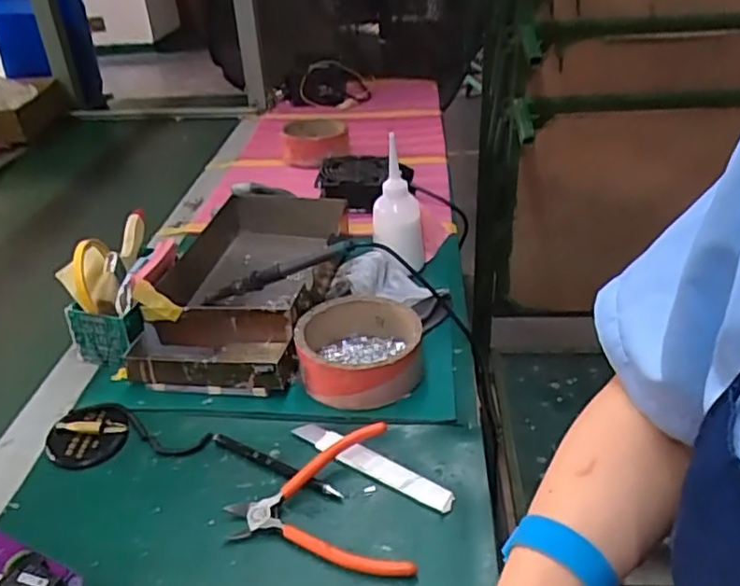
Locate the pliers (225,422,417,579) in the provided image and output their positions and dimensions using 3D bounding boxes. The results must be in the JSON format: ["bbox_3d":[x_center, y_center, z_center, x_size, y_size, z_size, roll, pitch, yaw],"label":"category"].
[{"bbox_3d":[-0.042,0.167,0.491,0.130,0.028,0.126,-8,33,-8],"label":"pliers"}]

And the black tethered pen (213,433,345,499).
[{"bbox_3d":[-0.082,0.146,0.545,0.134,0.007,0.013,16,37,27],"label":"black tethered pen"}]

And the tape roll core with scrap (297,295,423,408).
[{"bbox_3d":[-0.010,0.056,0.637,0.123,0.052,0.128,-8,33,-8],"label":"tape roll core with scrap"}]

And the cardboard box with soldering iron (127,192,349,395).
[{"bbox_3d":[-0.145,-0.019,0.751,0.212,0.059,0.354,-2,32,1],"label":"cardboard box with soldering iron"}]

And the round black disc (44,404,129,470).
[{"bbox_3d":[-0.255,0.128,0.575,0.067,0.010,0.060,-11,50,-18],"label":"round black disc"}]

